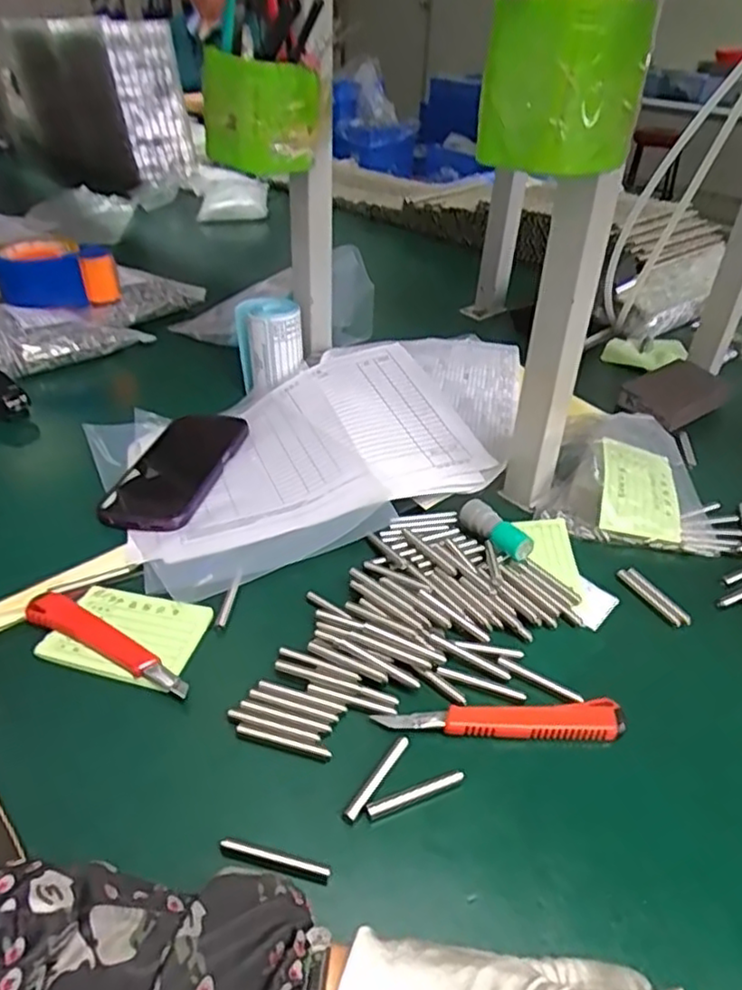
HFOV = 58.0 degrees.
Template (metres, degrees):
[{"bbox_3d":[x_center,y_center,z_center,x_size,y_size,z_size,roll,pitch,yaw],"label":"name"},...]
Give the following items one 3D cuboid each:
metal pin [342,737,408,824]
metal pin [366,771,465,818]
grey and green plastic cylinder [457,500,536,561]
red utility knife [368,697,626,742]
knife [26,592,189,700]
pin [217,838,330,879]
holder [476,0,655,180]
[{"bbox_3d":[0.004,0.160,0.378,0.007,0.004,0.059,27,43,25],"label":"metal pin"},{"bbox_3d":[0.025,0.166,0.372,0.058,0.004,0.008,-12,41,-20],"label":"metal pin"},{"bbox_3d":[0.098,0.027,0.535,0.018,0.017,0.069,-22,45,-30],"label":"grey and green plastic cylinder"},{"bbox_3d":[0.081,0.136,0.408,0.147,0.009,0.024,2,38,-4],"label":"red utility knife"},{"bbox_3d":[-0.172,0.097,0.444,0.133,0.010,0.025,21,41,19],"label":"knife"},{"bbox_3d":[-0.049,0.186,0.343,0.058,0.004,0.007,11,39,8],"label":"pin"},{"bbox_3d":[0.105,-0.226,0.371,0.073,0.079,0.068,31,46,32],"label":"holder"}]

